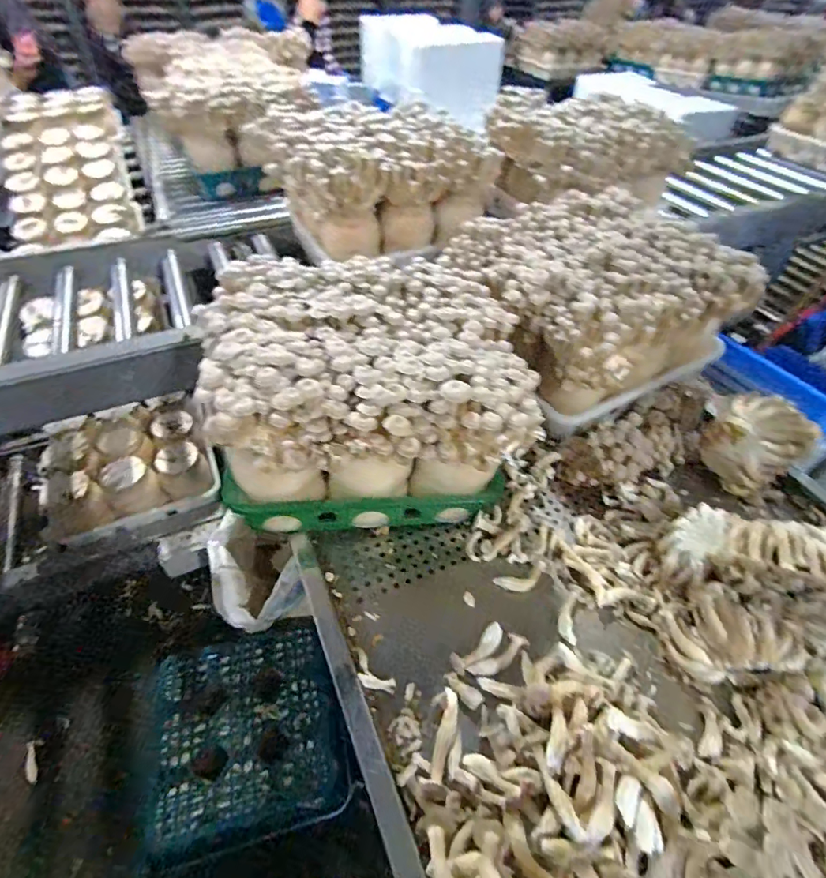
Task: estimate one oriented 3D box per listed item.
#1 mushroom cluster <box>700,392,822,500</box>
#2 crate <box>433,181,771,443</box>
[{"bbox_3d":[0.603,0.008,0.856,0.099,0.157,0.159,-35,56,-30],"label":"mushroom cluster"},{"bbox_3d":[0.357,-0.292,1.011,0.448,0.255,0.448,-22,51,-21],"label":"crate"}]

